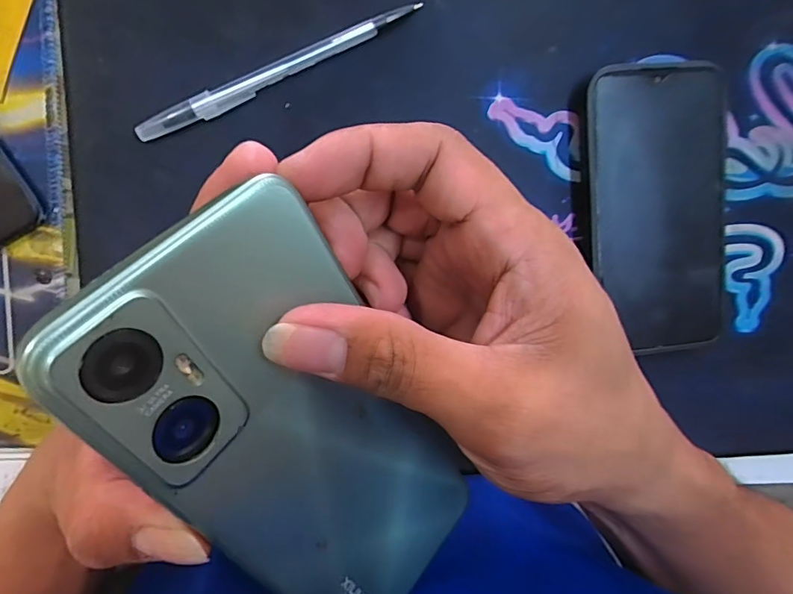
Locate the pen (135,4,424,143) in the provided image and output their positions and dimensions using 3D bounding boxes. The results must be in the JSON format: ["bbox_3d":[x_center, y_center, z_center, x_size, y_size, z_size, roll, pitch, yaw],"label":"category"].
[{"bbox_3d":[-0.058,-0.114,0.248,0.151,0.006,0.011,-28,100,-4],"label":"pen"}]

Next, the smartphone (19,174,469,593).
[{"bbox_3d":[-0.023,0.048,0.153,0.074,0.007,0.158,-46,127,-26],"label":"smartphone"}]

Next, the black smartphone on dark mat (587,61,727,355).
[{"bbox_3d":[0.146,-0.046,0.274,0.075,0.014,0.153,-6,98,-7],"label":"black smartphone on dark mat"}]

